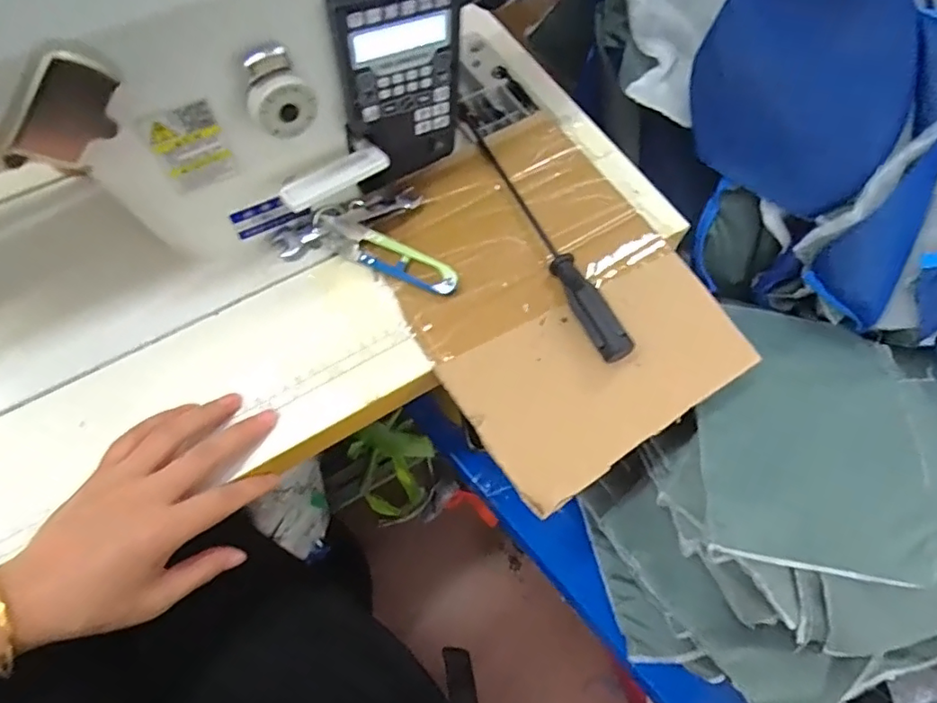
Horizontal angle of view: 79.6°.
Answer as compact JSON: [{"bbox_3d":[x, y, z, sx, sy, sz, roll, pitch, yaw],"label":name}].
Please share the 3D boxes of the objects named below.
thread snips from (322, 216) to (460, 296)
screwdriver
[{"bbox_3d":[-0.063,-0.077,0.436,0.120,0.014,0.026,25,67,10],"label":"thread snips"},{"bbox_3d":[0.052,-0.095,0.442,0.021,0.027,0.243,-24,68,-12],"label":"screwdriver"}]

